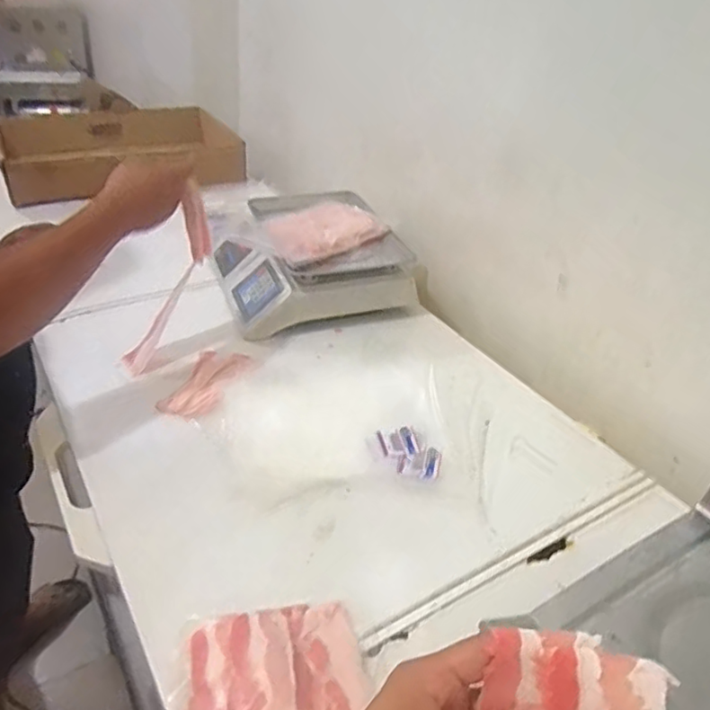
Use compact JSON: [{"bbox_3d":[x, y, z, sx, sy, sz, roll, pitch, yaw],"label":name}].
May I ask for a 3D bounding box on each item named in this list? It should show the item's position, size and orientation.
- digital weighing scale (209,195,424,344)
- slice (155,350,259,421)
[{"bbox_3d":[-0.091,-0.189,1.193,0.333,0.132,0.334,-10,37,-18],"label":"digital weighing scale"},{"bbox_3d":[-0.226,0.043,0.956,0.085,0.014,0.172,14,34,12],"label":"slice"}]

